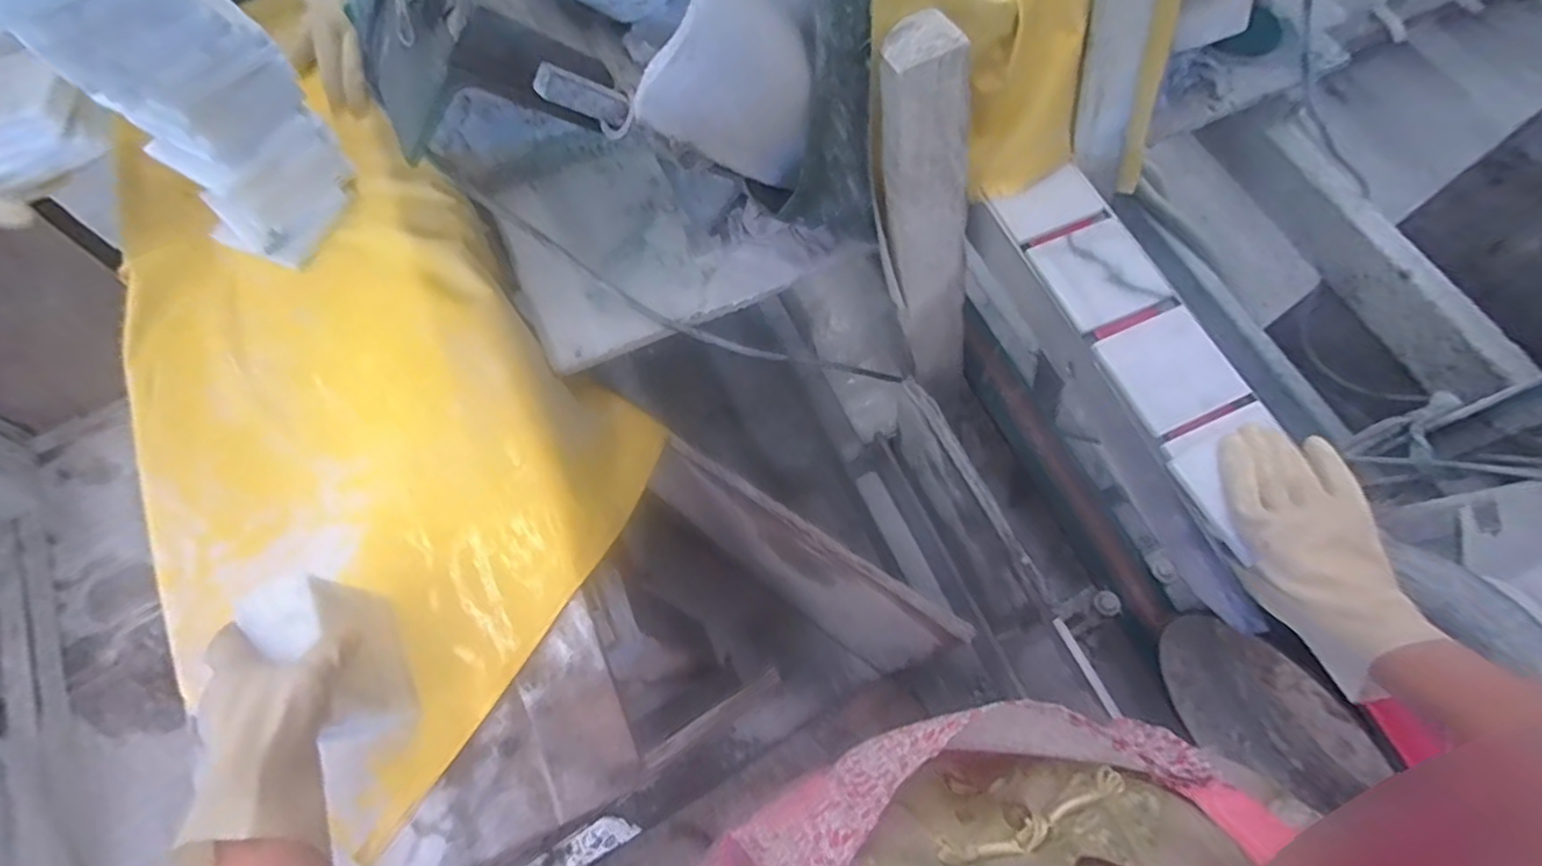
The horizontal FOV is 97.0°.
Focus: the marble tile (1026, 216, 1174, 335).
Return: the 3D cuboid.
[{"bbox_3d":[0.317,-0.155,0.661,0.099,0.013,0.100,-23,69,-9],"label":"marble tile"}]

